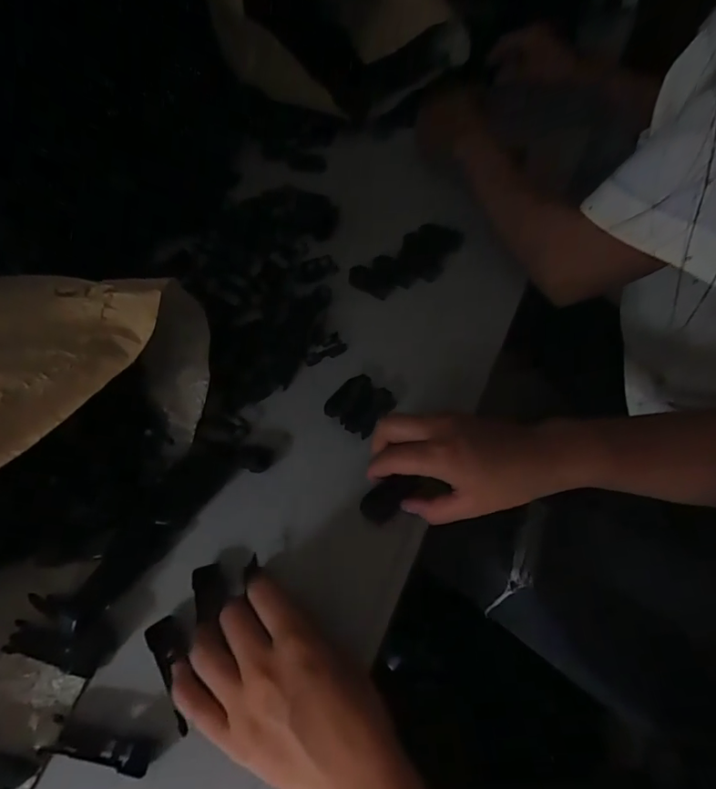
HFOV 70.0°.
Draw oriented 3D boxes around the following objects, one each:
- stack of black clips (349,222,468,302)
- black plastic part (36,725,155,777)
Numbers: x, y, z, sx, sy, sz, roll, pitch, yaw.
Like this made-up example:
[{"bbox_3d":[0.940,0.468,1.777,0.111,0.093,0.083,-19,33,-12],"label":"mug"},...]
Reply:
[{"bbox_3d":[0.053,-0.139,0.530,0.121,0.018,0.052,-31,59,-18],"label":"stack of black clips"},{"bbox_3d":[-0.151,0.206,0.299,0.065,0.013,0.018,8,55,8],"label":"black plastic part"}]

